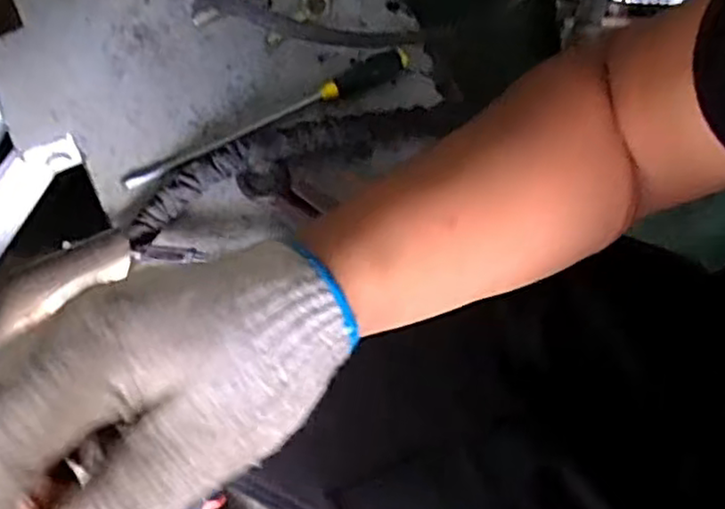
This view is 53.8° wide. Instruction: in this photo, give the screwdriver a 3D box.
[{"bbox_3d":[-0.124,-0.182,0.939,0.402,0.030,0.038,-27,76,-9],"label":"screwdriver"}]

